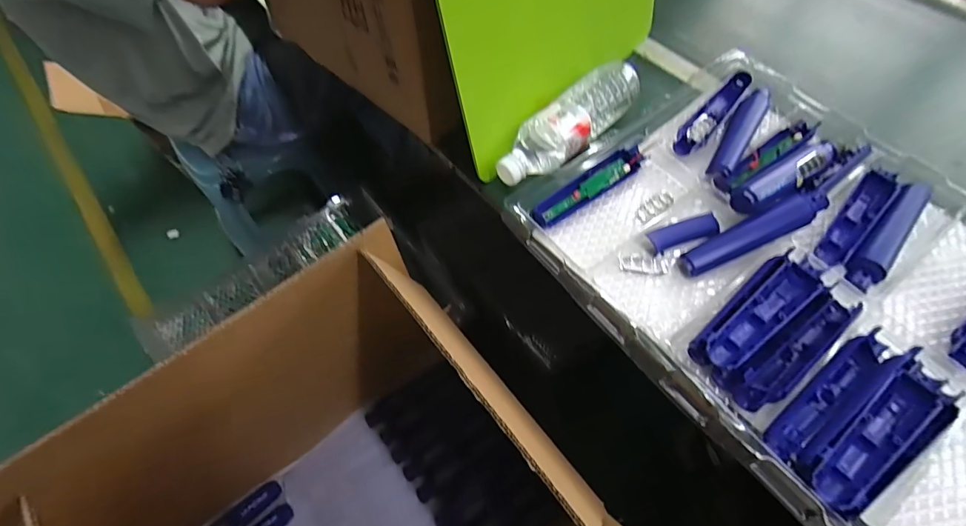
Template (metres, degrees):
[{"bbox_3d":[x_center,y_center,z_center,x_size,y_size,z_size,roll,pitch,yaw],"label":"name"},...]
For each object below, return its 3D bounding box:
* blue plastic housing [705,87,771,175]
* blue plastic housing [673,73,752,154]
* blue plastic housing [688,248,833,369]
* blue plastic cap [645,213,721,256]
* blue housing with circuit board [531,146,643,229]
[{"bbox_3d":[0.329,-0.173,0.570,0.033,0.014,0.168,31,67,18],"label":"blue plastic housing"},{"bbox_3d":[0.305,-0.200,0.592,0.030,0.012,0.182,38,69,20],"label":"blue plastic housing"},{"bbox_3d":[0.272,0.050,0.448,0.159,0.030,0.053,-32,65,-15],"label":"blue plastic housing"},{"bbox_3d":[0.229,-0.036,0.508,0.081,0.008,0.030,-19,62,-8],"label":"blue plastic cap"},{"bbox_3d":[0.129,-0.094,0.542,0.171,0.019,0.029,-34,65,-16],"label":"blue housing with circuit board"}]

